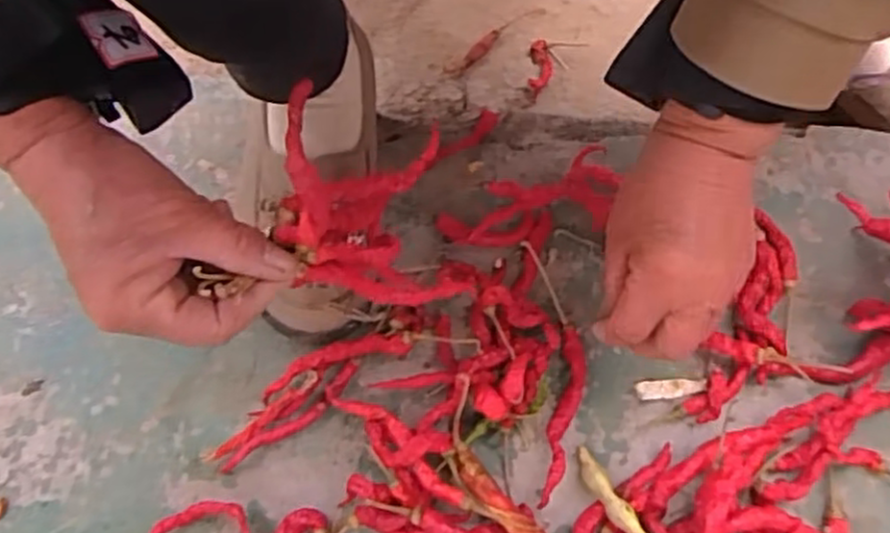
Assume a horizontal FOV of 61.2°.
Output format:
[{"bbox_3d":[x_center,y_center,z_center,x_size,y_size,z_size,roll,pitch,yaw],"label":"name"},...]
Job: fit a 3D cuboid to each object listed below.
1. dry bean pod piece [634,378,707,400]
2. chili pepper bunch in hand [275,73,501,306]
[{"bbox_3d":[0.131,0.070,0.436,0.039,0.004,0.011,-5,69,1],"label":"dry bean pod piece"},{"bbox_3d":[-0.024,-0.030,0.343,0.088,0.085,0.074,-2,69,2],"label":"chili pepper bunch in hand"}]

